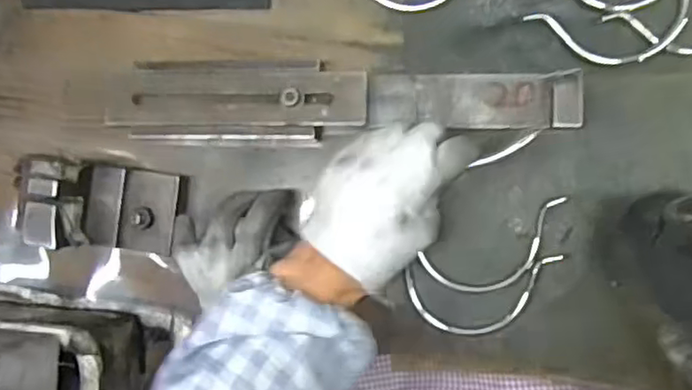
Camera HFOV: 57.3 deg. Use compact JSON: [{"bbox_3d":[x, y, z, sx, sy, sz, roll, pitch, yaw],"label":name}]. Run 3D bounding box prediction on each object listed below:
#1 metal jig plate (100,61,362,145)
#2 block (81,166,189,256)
[{"bbox_3d":[-0.085,-0.070,0.477,0.198,0.031,0.059,1,90,8],"label":"metal jig plate"},{"bbox_3d":[-0.158,0.012,0.482,0.065,0.033,0.059,8,91,8],"label":"block"}]

